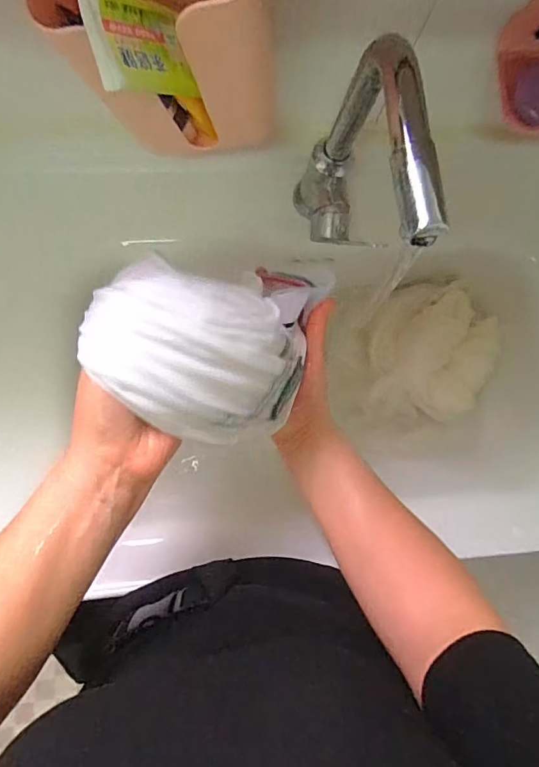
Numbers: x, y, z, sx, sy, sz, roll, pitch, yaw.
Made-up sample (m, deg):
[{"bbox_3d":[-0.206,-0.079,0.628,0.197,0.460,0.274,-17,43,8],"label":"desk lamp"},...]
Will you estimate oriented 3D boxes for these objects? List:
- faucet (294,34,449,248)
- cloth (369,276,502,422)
[{"bbox_3d":[0.074,-0.153,0.402,0.034,0.245,0.158,-11,85,-7],"label":"faucet"},{"bbox_3d":[0.202,-0.040,0.595,0.151,0.072,0.168,7,83,-5],"label":"cloth"}]

